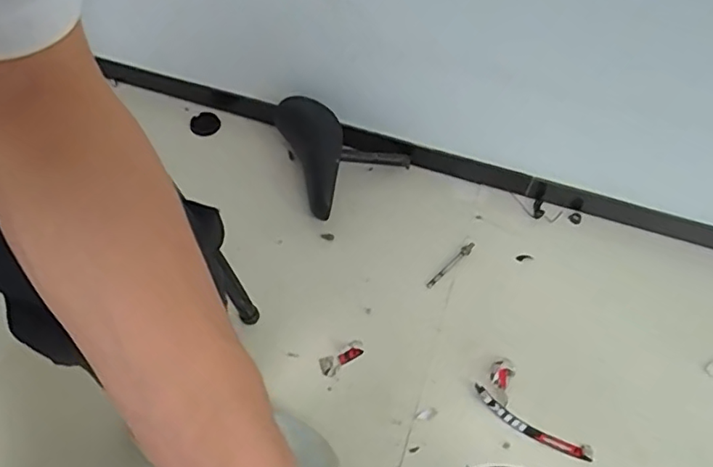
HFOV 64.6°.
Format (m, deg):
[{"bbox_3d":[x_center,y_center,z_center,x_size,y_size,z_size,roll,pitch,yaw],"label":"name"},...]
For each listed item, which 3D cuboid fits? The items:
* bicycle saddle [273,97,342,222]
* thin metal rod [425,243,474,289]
[{"bbox_3d":[-0.069,-0.138,0.972,0.084,0.118,0.221,-19,58,-15],"label":"bicycle saddle"},{"bbox_3d":[0.151,0.049,0.901,0.015,0.010,0.110,39,61,23],"label":"thin metal rod"}]

